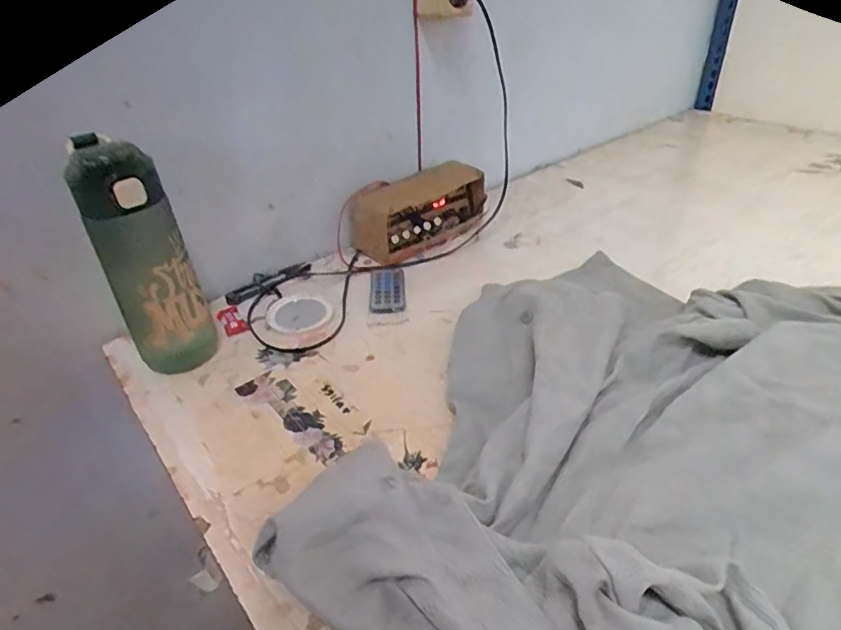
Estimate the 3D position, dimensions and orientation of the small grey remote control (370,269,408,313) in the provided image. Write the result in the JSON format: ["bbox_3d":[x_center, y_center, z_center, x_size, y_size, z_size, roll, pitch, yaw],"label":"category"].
[{"bbox_3d":[-0.039,-0.031,0.650,0.043,0.005,0.085,-4,36,1],"label":"small grey remote control"}]

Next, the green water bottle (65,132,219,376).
[{"bbox_3d":[-0.250,-0.040,0.499,0.074,0.230,0.076,-19,38,-20],"label":"green water bottle"}]

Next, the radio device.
[{"bbox_3d":[0.003,-0.139,0.730,0.187,0.085,0.066,-26,41,-27],"label":"radio device"}]

